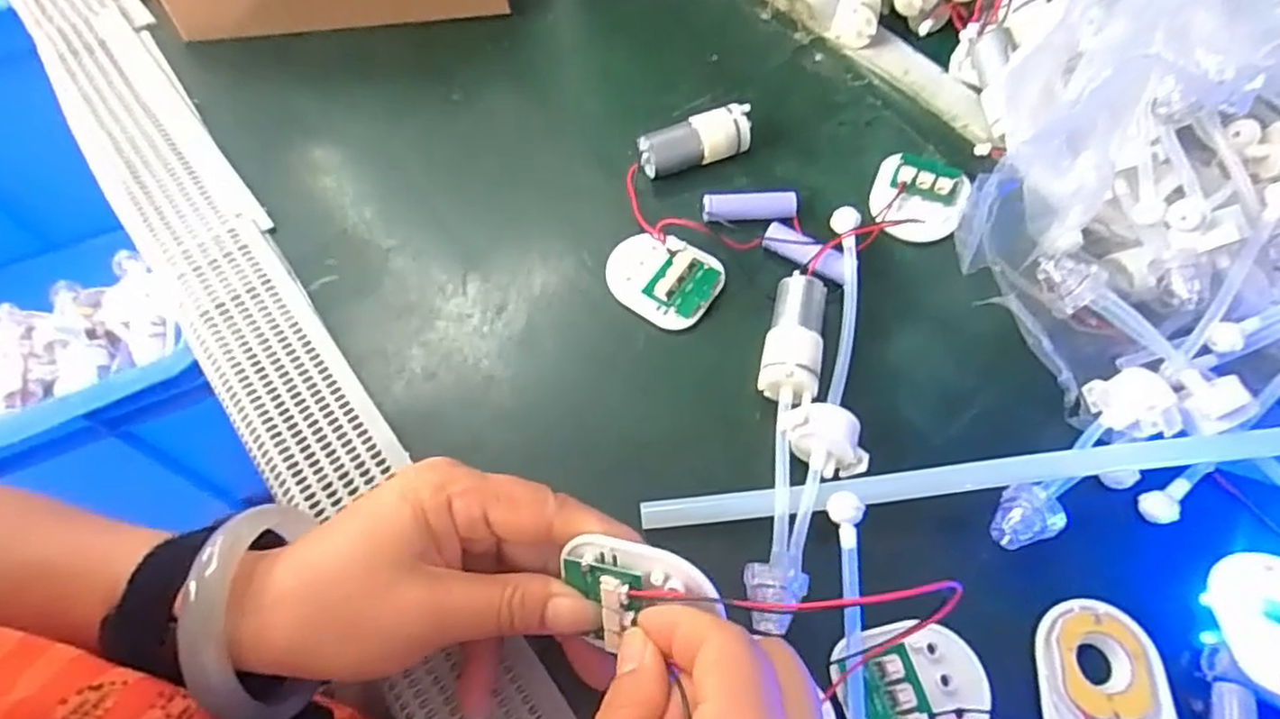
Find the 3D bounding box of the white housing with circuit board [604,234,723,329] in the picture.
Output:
[{"bbox_3d":[0.011,-0.043,0.351,0.058,0.012,0.045,31,66,16],"label":"white housing with circuit board"}]

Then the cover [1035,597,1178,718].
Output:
[{"bbox_3d":[0.181,0.125,0.267,0.048,0.007,0.058,5,62,2],"label":"cover"}]

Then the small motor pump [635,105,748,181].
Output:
[{"bbox_3d":[0.032,-0.122,0.386,0.065,0.026,0.019,-19,63,-10],"label":"small motor pump"}]

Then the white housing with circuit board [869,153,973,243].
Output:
[{"bbox_3d":[0.153,-0.089,0.377,0.049,0.014,0.057,26,65,13],"label":"white housing with circuit board"}]

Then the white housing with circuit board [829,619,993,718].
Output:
[{"bbox_3d":[0.106,0.128,0.262,0.059,0.015,0.049,-16,63,-9],"label":"white housing with circuit board"}]

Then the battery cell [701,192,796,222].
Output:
[{"bbox_3d":[0.060,-0.083,0.374,0.051,0.012,0.014,-2,62,-1],"label":"battery cell"}]

